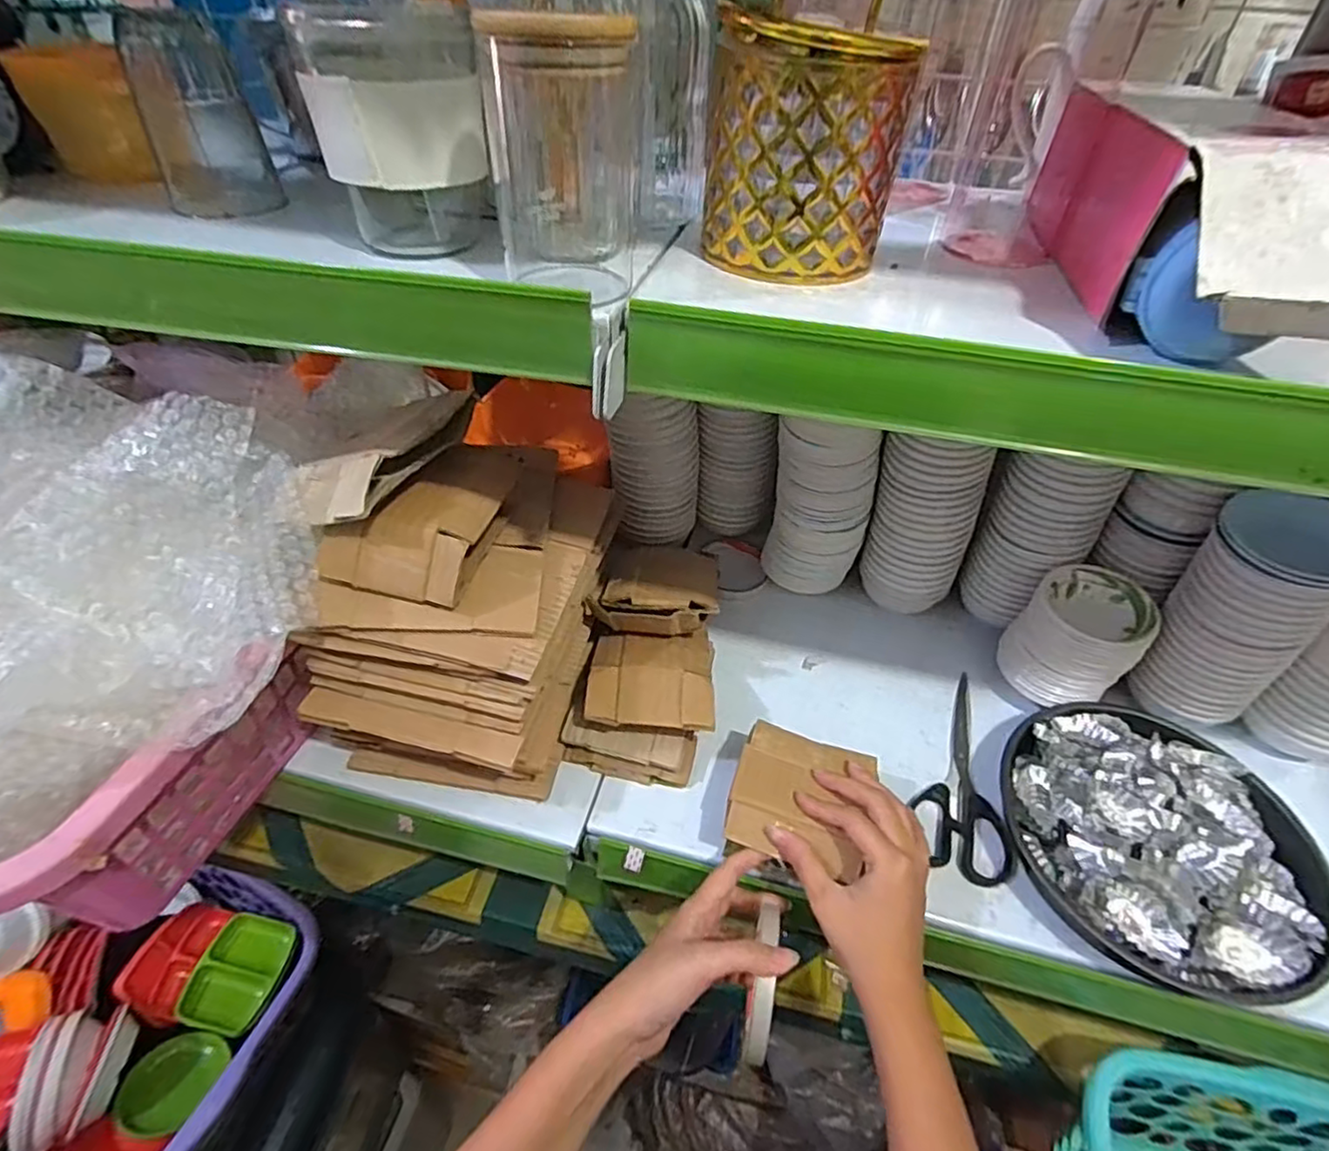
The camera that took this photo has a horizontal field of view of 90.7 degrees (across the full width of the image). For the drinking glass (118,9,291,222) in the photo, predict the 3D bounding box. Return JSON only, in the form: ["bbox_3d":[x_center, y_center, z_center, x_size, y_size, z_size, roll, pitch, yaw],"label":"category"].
[{"bbox_3d":[-0.288,-0.283,0.405,0.059,0.099,0.070,-21,49,-22],"label":"drinking glass"}]

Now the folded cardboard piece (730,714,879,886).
[{"bbox_3d":[0.098,0.157,0.475,0.093,0.012,0.097,16,46,13],"label":"folded cardboard piece"}]

